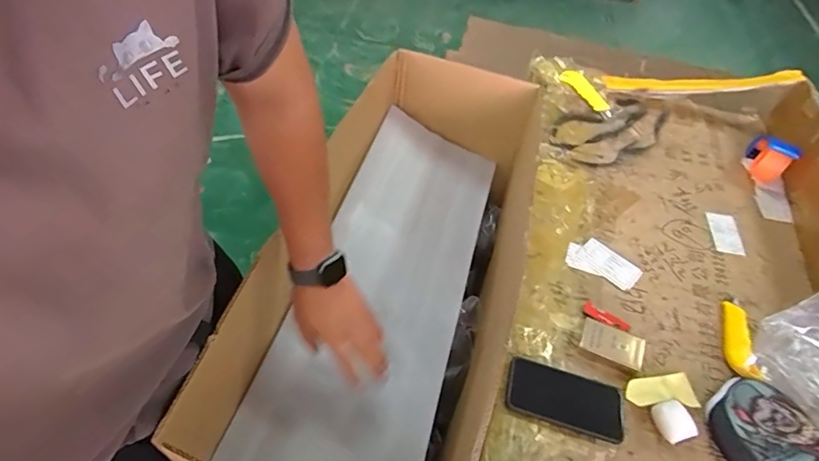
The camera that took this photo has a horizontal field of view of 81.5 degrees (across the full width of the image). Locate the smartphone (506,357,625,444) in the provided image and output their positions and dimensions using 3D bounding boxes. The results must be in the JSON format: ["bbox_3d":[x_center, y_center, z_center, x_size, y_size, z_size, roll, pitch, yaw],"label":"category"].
[{"bbox_3d":[0.220,0.235,0.668,0.161,0.014,0.076,14,51,9],"label":"smartphone"}]

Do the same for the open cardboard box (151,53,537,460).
[{"bbox_3d":[-0.010,0.048,0.796,0.297,0.275,0.799,15,51,7],"label":"open cardboard box"}]

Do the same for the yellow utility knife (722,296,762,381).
[{"bbox_3d":[0.502,0.161,0.729,0.036,0.025,0.145,16,51,10],"label":"yellow utility knife"}]

